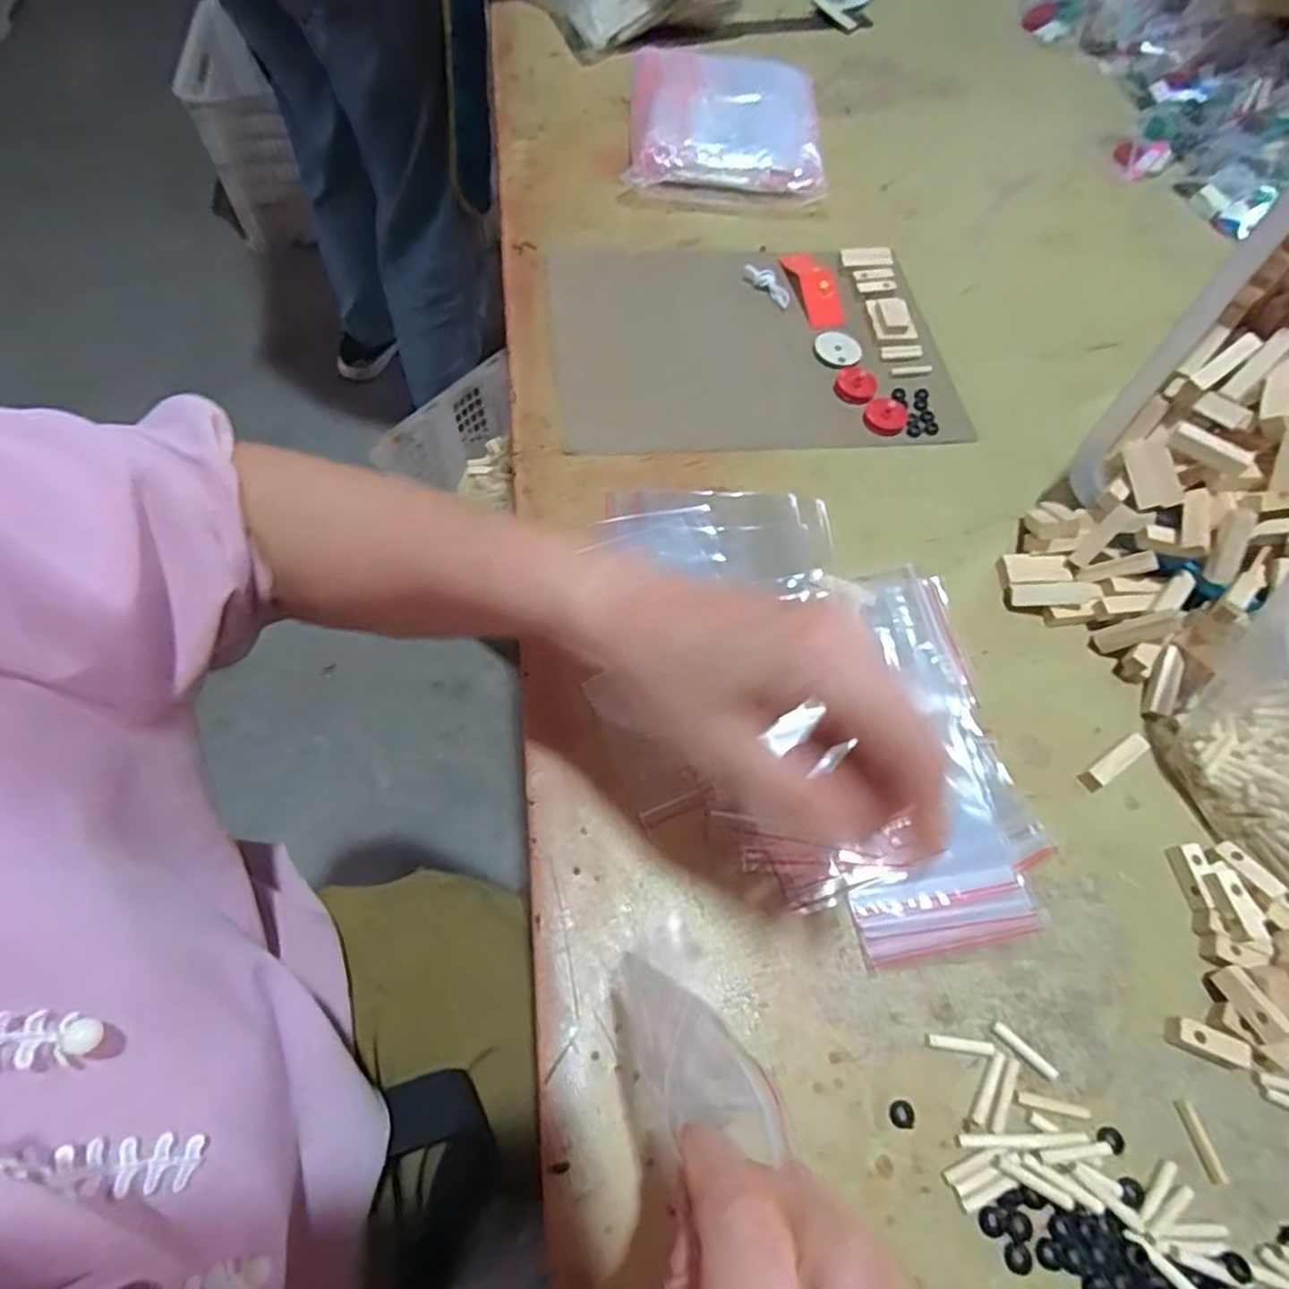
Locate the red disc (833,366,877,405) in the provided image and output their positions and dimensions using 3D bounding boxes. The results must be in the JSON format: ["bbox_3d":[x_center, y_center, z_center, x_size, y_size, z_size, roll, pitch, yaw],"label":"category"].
[{"bbox_3d":[0.152,-0.187,0.506,0.029,0.006,0.030,1,62,-2],"label":"red disc"}]

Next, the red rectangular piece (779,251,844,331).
[{"bbox_3d":[0.135,-0.281,0.556,0.031,0.009,0.084,-11,63,-9],"label":"red rectangular piece"}]

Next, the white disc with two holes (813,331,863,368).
[{"bbox_3d":[0.144,-0.219,0.526,0.032,0.005,0.034,1,62,-2],"label":"white disc with two holes"}]

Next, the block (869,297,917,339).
[{"bbox_3d":[0.189,-0.247,0.538,0.028,0.010,0.041,-4,62,-5],"label":"block"}]

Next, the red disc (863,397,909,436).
[{"bbox_3d":[0.169,-0.160,0.494,0.029,0.004,0.034,19,63,7],"label":"red disc"}]

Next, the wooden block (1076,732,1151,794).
[{"bbox_3d":[0.252,0.063,0.378,0.040,0.011,0.011,-30,67,-17],"label":"wooden block"}]

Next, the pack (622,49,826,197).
[{"bbox_3d":[0.073,-0.472,0.638,0.169,0.042,0.174,2,62,-2],"label":"pack"}]

